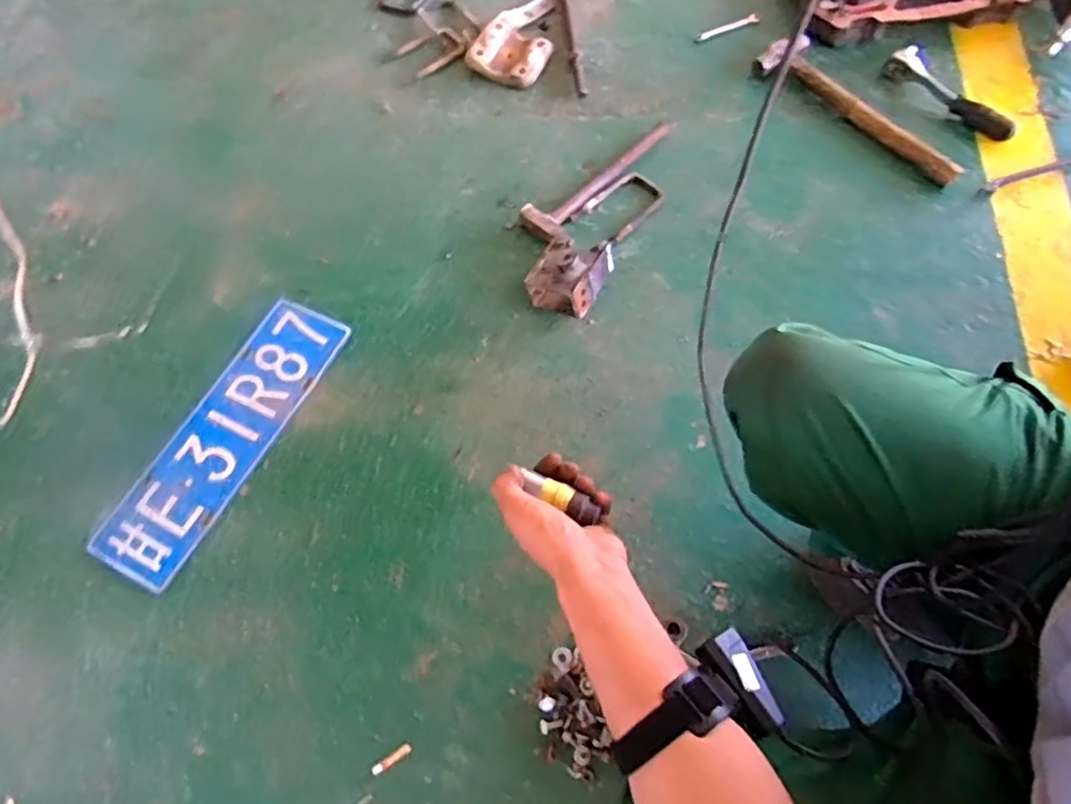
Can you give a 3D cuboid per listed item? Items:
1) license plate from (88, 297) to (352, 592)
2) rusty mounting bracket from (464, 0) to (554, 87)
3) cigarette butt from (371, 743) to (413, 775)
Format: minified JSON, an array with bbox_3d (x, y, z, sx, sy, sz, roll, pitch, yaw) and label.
[{"bbox_3d":[-0.434,0.040,0.922,0.137,0.009,0.433,25,69,12],"label":"license plate"},{"bbox_3d":[-0.020,-0.700,1.241,0.144,0.028,0.248,25,69,12],"label":"rusty mounting bracket"},{"bbox_3d":[-0.163,0.407,0.745,0.049,0.005,0.013,-33,69,-12],"label":"cigarette butt"}]

